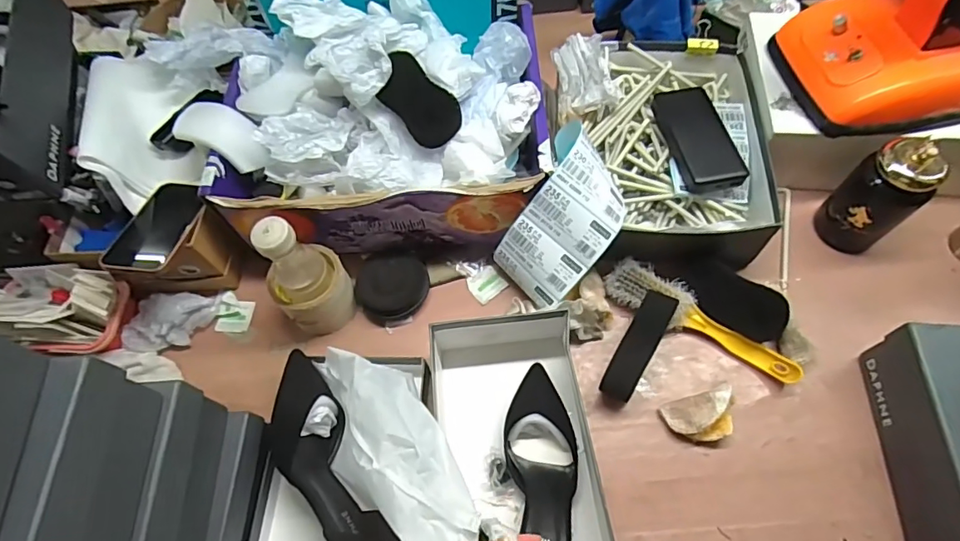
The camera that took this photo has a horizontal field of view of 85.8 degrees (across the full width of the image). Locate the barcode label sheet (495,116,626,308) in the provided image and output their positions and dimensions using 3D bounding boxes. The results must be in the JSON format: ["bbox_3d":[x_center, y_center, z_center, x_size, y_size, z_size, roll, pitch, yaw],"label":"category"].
[{"bbox_3d":[0.100,-0.056,0.606,0.107,0.033,0.196,30,107,7],"label":"barcode label sheet"}]

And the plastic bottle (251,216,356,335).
[{"bbox_3d":[-0.204,0.007,0.600,0.088,0.187,0.077,-36,66,-14],"label":"plastic bottle"}]

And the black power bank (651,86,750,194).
[{"bbox_3d":[0.284,-0.175,0.677,0.071,0.022,0.156,-11,62,-2],"label":"black power bank"}]

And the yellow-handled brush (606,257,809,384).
[{"bbox_3d":[0.263,0.057,0.621,0.233,0.041,0.053,28,68,17],"label":"yellow-handled brush"}]

